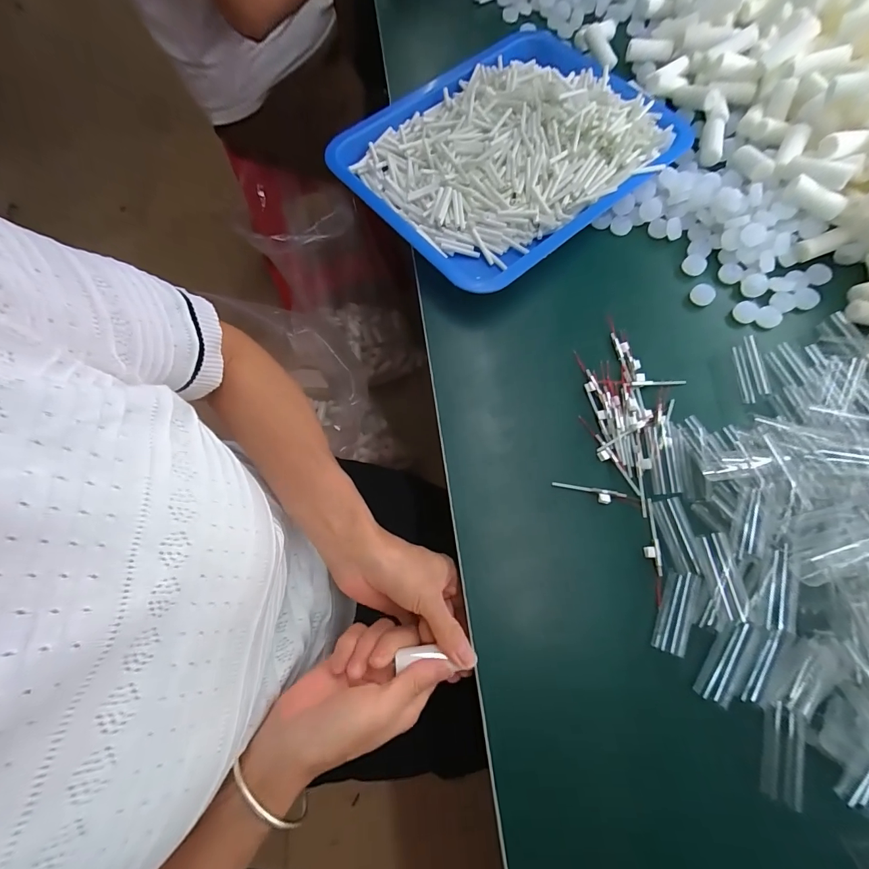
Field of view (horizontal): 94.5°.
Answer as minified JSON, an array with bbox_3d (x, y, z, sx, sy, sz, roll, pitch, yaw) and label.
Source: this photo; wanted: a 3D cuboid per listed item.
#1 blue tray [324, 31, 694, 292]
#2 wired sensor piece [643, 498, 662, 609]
[{"bbox_3d":[0.080,-0.307,0.429,0.328,0.043,0.258,-38,75,-10],"label":"blue tray"},{"bbox_3d":[0.171,0.091,0.315,0.012,0.004,0.080,4,72,3],"label":"wired sensor piece"}]

